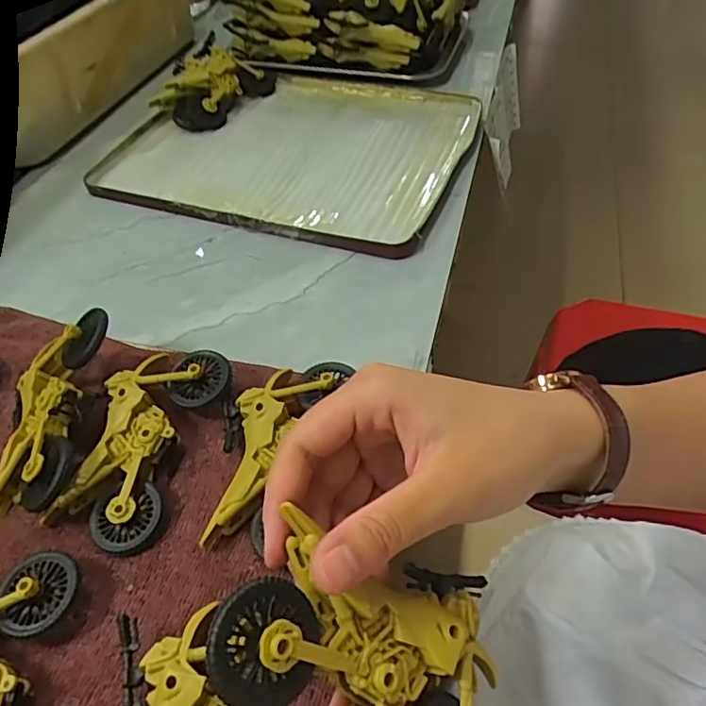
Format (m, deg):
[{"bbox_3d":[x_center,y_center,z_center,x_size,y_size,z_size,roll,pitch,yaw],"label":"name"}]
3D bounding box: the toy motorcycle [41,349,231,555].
[{"bbox_3d":[-0.113,0.045,0.316,0.057,0.028,0.111,13,51,13],"label":"toy motorcycle"}]

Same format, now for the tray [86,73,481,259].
[{"bbox_3d":[-0.052,-0.186,0.531,0.291,0.020,0.233,14,51,13],"label":"tray"}]

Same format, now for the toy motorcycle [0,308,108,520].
[{"bbox_3d":[-0.163,0.030,0.323,0.052,0.026,0.115,-13,54,19],"label":"toy motorcycle"}]

